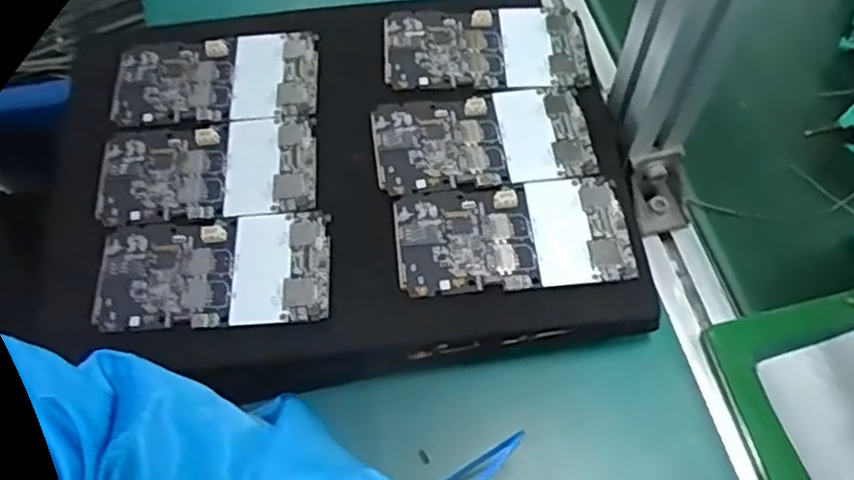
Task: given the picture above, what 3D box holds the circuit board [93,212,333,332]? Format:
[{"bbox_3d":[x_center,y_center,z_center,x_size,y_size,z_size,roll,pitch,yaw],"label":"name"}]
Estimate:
[{"bbox_3d":[-0.120,0.018,0.397,0.130,0.009,0.064,-4,64,1],"label":"circuit board"}]

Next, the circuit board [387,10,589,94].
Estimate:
[{"bbox_3d":[0.038,-0.127,0.462,0.130,0.009,0.066,-2,64,1],"label":"circuit board"}]

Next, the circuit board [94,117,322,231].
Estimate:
[{"bbox_3d":[-0.132,-0.041,0.427,0.130,0.009,0.067,-6,64,0],"label":"circuit board"}]

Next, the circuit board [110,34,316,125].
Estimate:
[{"bbox_3d":[-0.136,-0.103,0.454,0.126,0.010,0.066,-2,64,2],"label":"circuit board"}]

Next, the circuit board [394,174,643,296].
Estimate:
[{"bbox_3d":[0.048,-0.002,0.401,0.129,0.006,0.067,-8,64,-2],"label":"circuit board"}]

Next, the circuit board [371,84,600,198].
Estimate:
[{"bbox_3d":[0.033,-0.062,0.431,0.127,0.005,0.067,-8,64,-1],"label":"circuit board"}]

